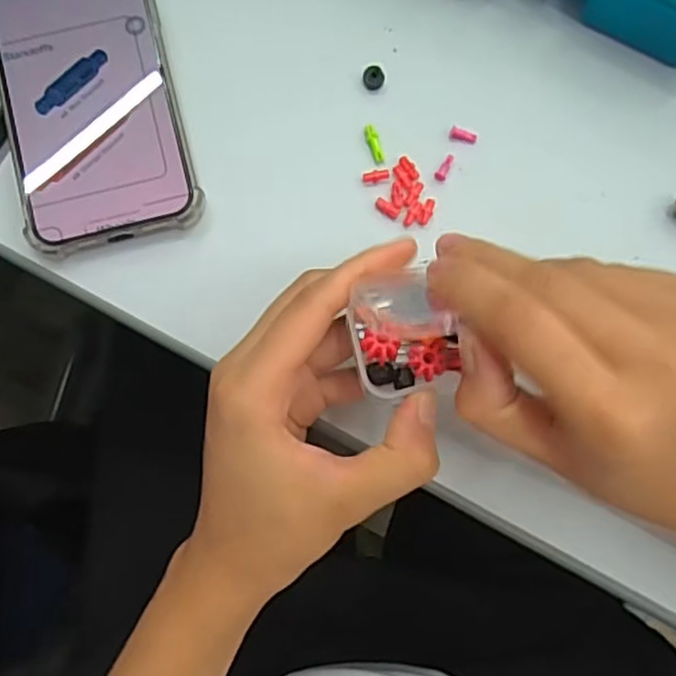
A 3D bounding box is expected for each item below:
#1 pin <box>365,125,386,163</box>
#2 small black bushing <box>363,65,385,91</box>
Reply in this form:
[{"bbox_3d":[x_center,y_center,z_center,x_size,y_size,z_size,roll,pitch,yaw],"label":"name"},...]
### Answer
[{"bbox_3d":[0.018,-0.094,0.320,0.006,0.004,0.019,-18,80,-3],"label":"pin"},{"bbox_3d":[0.018,-0.128,0.325,0.011,0.006,0.010,2,79,1],"label":"small black bushing"}]

